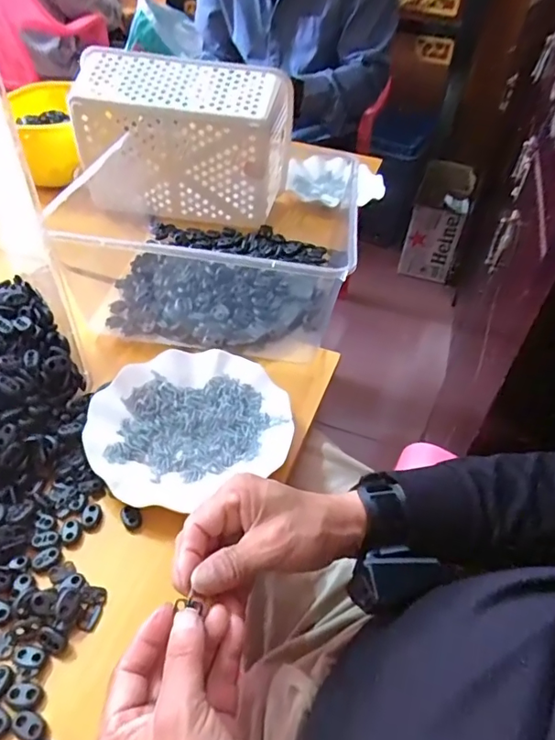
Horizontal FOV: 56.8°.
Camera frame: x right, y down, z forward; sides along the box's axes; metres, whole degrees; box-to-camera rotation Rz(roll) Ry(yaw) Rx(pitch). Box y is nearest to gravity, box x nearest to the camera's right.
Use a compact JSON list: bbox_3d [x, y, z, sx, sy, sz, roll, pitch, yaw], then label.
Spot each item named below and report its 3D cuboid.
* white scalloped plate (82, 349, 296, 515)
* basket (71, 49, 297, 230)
[{"bbox_3d":[-0.084,0.047,0.484,0.181,0.020,0.164,-23,50,-27],"label":"white scalloped plate"},{"bbox_3d":[-0.132,-0.331,0.747,0.281,0.186,0.131,8,43,3],"label":"basket"}]

